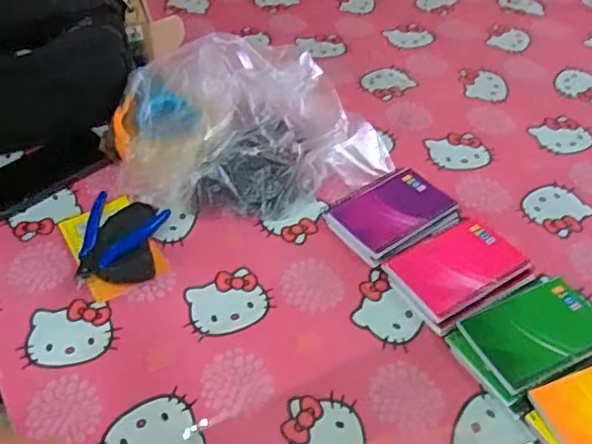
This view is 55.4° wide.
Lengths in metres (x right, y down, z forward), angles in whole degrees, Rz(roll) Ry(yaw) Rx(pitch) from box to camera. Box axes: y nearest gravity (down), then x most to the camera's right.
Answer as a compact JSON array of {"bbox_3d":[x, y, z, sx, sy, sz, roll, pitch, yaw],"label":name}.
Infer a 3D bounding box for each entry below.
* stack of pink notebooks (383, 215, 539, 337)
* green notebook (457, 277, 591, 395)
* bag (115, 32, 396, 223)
[{"bbox_3d":[0.173,0.052,0.595,0.133,0.018,0.098,-22,51,-20],"label":"stack of pink notebooks"},{"bbox_3d":[0.233,0.104,0.537,0.127,0.010,0.084,-20,47,-16],"label":"green notebook"},{"bbox_3d":[-0.062,-0.122,0.711,0.319,0.090,0.256,-13,48,-13],"label":"bag"}]

